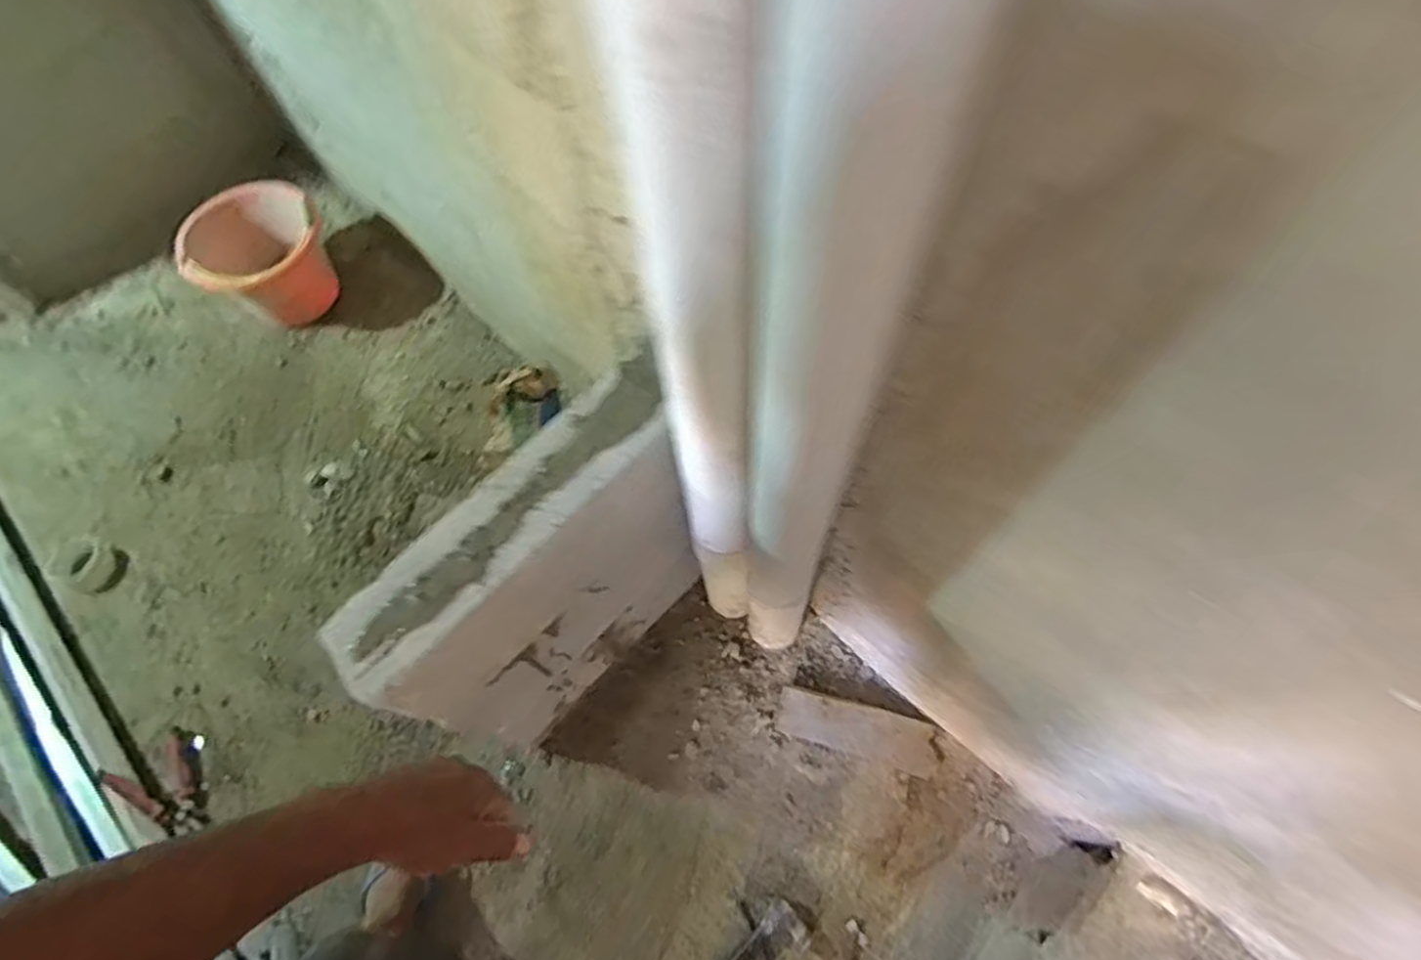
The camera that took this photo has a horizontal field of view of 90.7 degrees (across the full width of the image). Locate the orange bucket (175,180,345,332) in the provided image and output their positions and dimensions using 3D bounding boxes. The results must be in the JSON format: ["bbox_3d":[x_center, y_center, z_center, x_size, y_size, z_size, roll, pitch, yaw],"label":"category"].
[{"bbox_3d":[-0.941,-0.480,1.484,0.271,0.169,0.269,-1,66,2],"label":"orange bucket"}]

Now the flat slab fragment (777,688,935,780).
[{"bbox_3d":[0.248,0.421,1.185,0.265,0.013,0.086,15,68,9],"label":"flat slab fragment"}]

